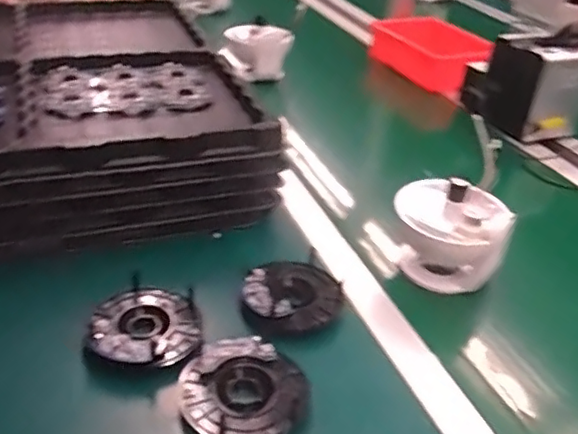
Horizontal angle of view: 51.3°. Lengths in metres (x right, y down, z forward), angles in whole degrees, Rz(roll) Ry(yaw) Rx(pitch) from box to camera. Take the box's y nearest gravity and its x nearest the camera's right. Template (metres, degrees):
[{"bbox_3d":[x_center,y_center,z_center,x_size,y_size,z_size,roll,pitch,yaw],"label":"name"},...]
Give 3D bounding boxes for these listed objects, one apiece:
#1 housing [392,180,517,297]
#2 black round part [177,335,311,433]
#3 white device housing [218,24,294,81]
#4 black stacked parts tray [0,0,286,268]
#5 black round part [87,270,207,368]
[{"bbox_3d":[0.173,0.022,0.653,0.109,0.115,0.096,7,32,-1],"label":"housing"},{"bbox_3d":[-0.037,0.144,0.489,0.099,0.034,0.090,5,32,-3],"label":"black round part"},{"bbox_3d":[-0.061,-0.316,1.142,0.122,0.086,0.070,9,32,3],"label":"white device housing"},{"bbox_3d":[-0.364,-0.161,0.825,0.536,0.120,0.582,-7,35,-22],"label":"black stacked parts tray"},{"bbox_3d":[-0.130,0.098,0.543,0.097,0.030,0.105,5,32,-3],"label":"black round part"}]

